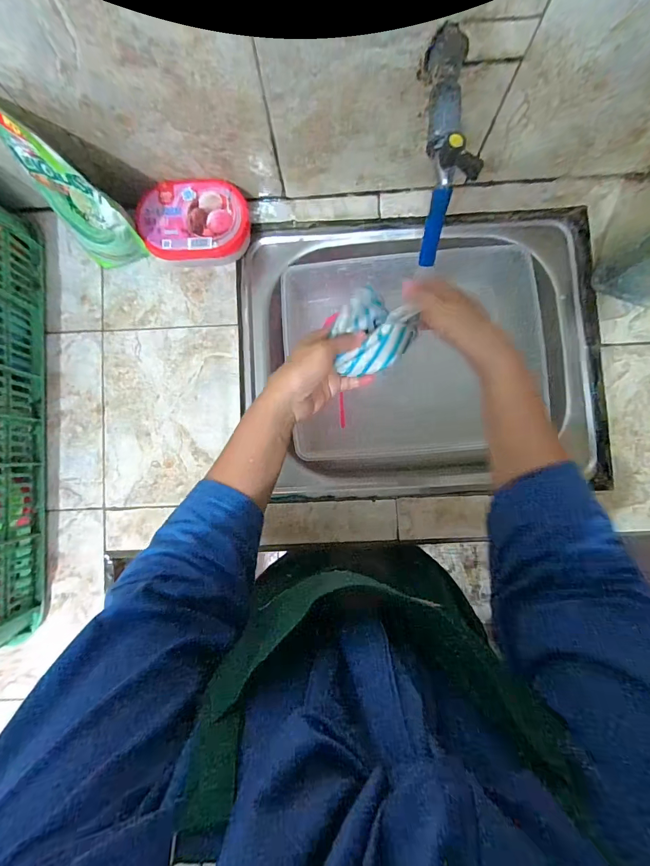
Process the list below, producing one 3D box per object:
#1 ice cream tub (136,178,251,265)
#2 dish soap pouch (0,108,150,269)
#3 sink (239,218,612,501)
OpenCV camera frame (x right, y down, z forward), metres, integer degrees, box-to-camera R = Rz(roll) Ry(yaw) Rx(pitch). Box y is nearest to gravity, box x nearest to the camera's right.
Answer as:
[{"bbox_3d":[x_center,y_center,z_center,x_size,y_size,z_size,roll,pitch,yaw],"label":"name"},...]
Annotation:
[{"bbox_3d":[-0.173,-0.284,0.527,0.140,0.051,0.105,2,87,2],"label":"ice cream tub"},{"bbox_3d":[-0.300,-0.268,0.459,0.132,0.190,0.060,37,88,3],"label":"dish soap pouch"},{"bbox_3d":[0.131,-0.104,0.615,0.494,0.163,0.389,-3,87,2],"label":"sink"}]

